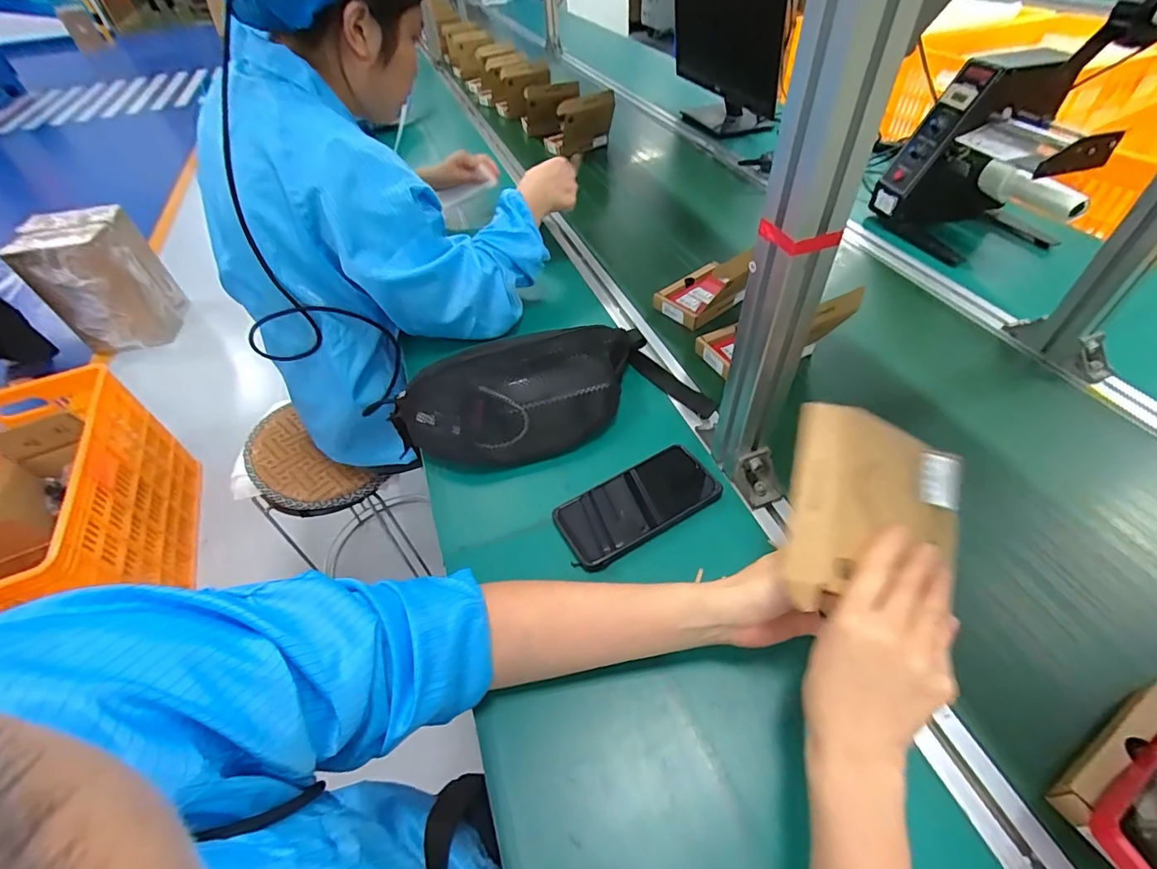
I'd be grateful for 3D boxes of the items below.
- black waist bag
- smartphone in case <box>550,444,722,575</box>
[{"bbox_3d":[-0.039,-0.057,0.565,0.358,0.105,0.135,-15,48,-6],"label":"black waist bag"},{"bbox_3d":[0.060,0.067,0.489,0.160,0.013,0.072,-27,50,-17],"label":"smartphone in case"}]

